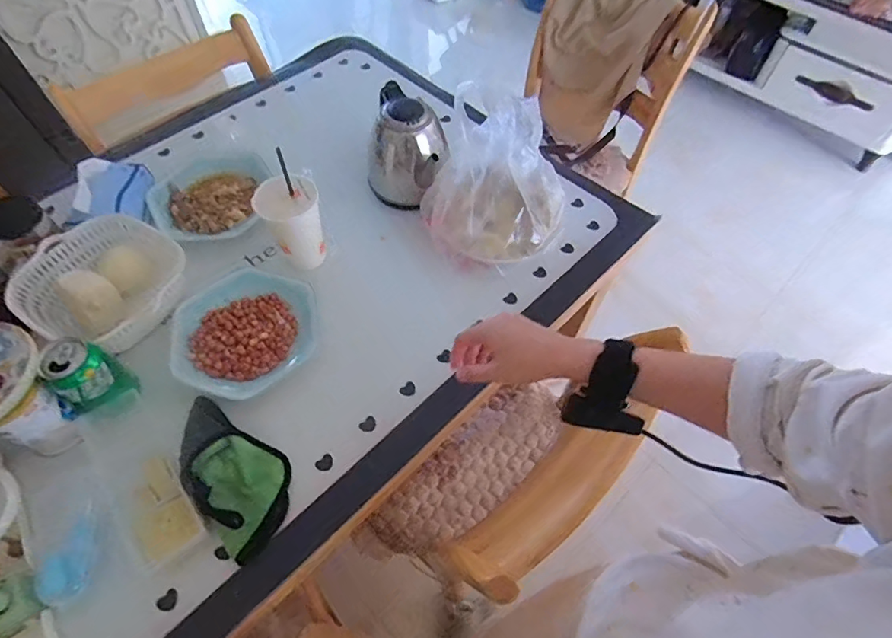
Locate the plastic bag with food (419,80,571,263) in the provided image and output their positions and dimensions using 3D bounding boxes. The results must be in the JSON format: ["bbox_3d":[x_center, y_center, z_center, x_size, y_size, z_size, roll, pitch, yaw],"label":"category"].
[{"bbox_3d":[0.074,-0.206,0.704,0.214,0.179,0.168,2,58,0],"label":"plastic bag with food"}]

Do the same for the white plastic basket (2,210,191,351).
[{"bbox_3d":[-0.485,-0.052,0.692,0.180,0.075,0.191,29,62,16],"label":"white plastic basket"}]

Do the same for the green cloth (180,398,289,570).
[{"bbox_3d":[-0.255,0.172,0.577,0.096,0.043,0.199,-35,65,-21],"label":"green cloth"}]

